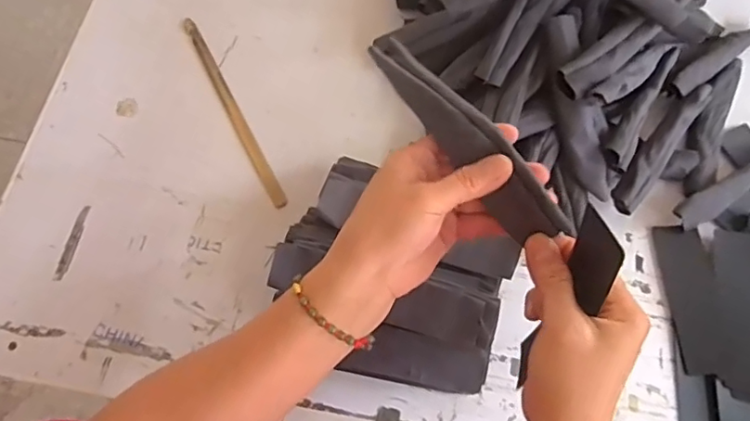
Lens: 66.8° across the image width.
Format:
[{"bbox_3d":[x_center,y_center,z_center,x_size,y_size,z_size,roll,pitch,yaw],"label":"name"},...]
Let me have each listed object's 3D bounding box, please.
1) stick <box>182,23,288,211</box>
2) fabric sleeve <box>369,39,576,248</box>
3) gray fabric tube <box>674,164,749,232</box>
[{"bbox_3d":[-0.159,-0.112,0.637,0.016,0.016,0.261,-26,71,-11],"label":"stick"},{"bbox_3d":[0.058,-0.049,0.378,0.029,0.026,0.178,-36,76,-14],"label":"fabric sleeve"},{"bbox_3d":[0.391,-0.034,0.602,0.186,0.027,0.026,-29,72,-12],"label":"gray fabric tube"}]

